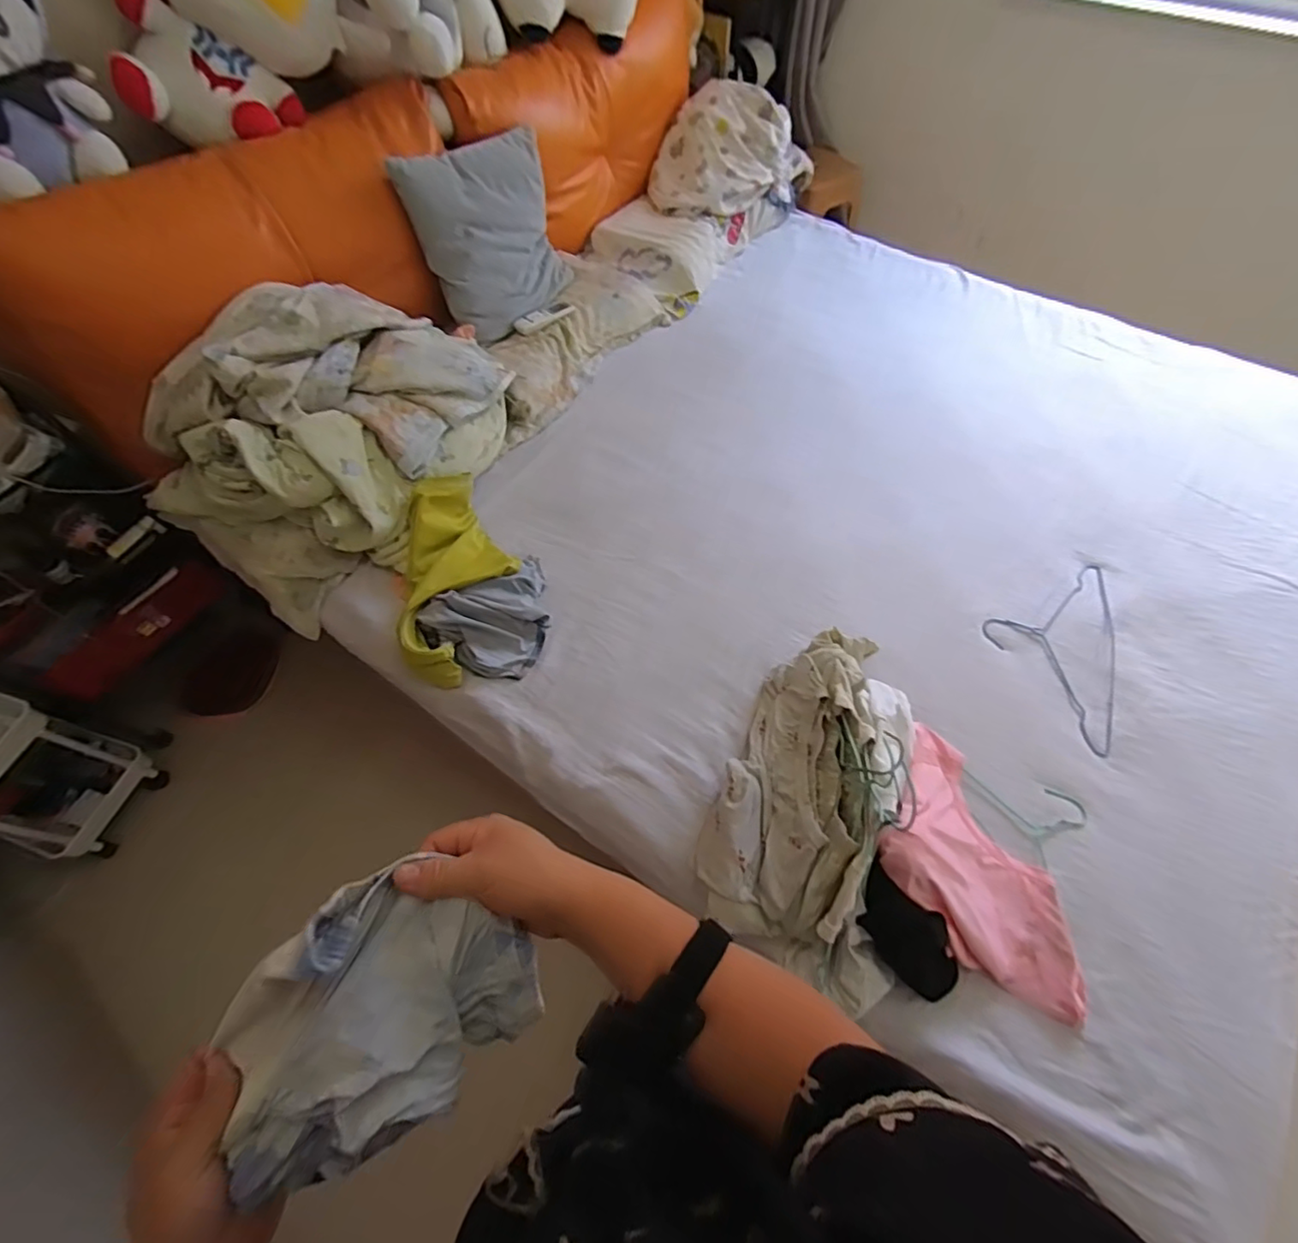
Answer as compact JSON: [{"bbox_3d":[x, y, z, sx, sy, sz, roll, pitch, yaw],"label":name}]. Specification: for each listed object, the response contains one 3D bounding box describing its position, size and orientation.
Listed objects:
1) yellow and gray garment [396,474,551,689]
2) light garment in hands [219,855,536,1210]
[{"bbox_3d":[-0.326,-0.095,1.056,0.241,0.103,0.402,-9,59,-4],"label":"yellow and gray garment"},{"bbox_3d":[-0.168,0.246,0.348,0.179,0.098,0.118,-40,66,-20],"label":"light garment in hands"}]

